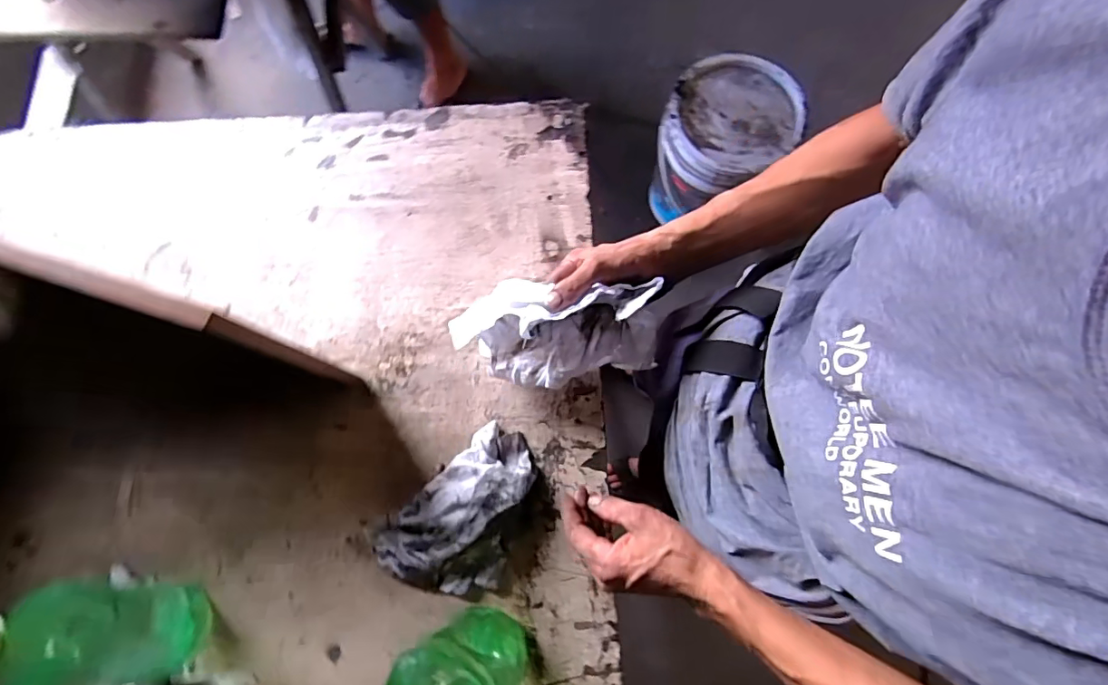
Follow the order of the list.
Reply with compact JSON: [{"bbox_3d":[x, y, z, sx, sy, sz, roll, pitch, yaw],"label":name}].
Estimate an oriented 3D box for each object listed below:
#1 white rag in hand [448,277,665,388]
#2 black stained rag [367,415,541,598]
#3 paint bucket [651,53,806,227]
[{"bbox_3d":[0.001,-0.009,0.504,0.200,0.101,0.096,8,75,2],"label":"white rag in hand"},{"bbox_3d":[-0.087,0.179,0.522,0.187,0.042,0.126,-44,80,-9],"label":"black stained rag"},{"bbox_3d":[0.416,-0.483,1.334,0.317,0.340,0.300,-36,79,-8],"label":"paint bucket"}]

